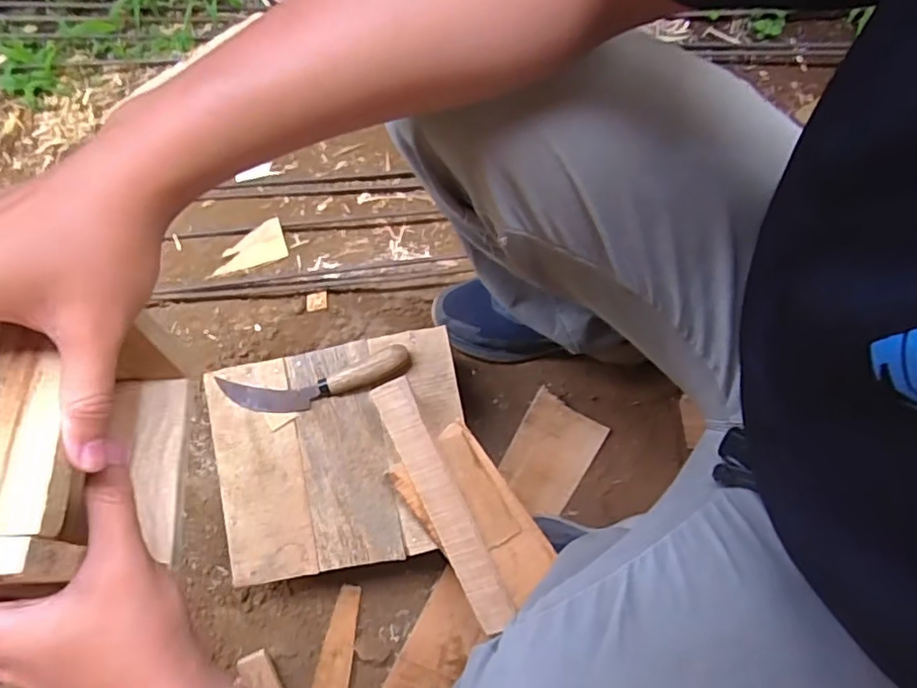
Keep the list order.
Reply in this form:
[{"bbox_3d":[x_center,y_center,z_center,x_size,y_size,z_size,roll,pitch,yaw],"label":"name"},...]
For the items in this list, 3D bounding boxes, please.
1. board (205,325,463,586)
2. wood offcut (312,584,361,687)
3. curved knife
[{"bbox_3d":[-0.127,0.119,0.659,0.267,0.023,0.232,-11,79,-4],"label":"board"},{"bbox_3d":[-0.148,0.374,0.745,0.041,0.012,0.153,13,93,1],"label":"wood offcut"},{"bbox_3d":[-0.156,0.042,0.656,0.208,0.030,0.047,-11,79,-4],"label":"curved knife"}]

